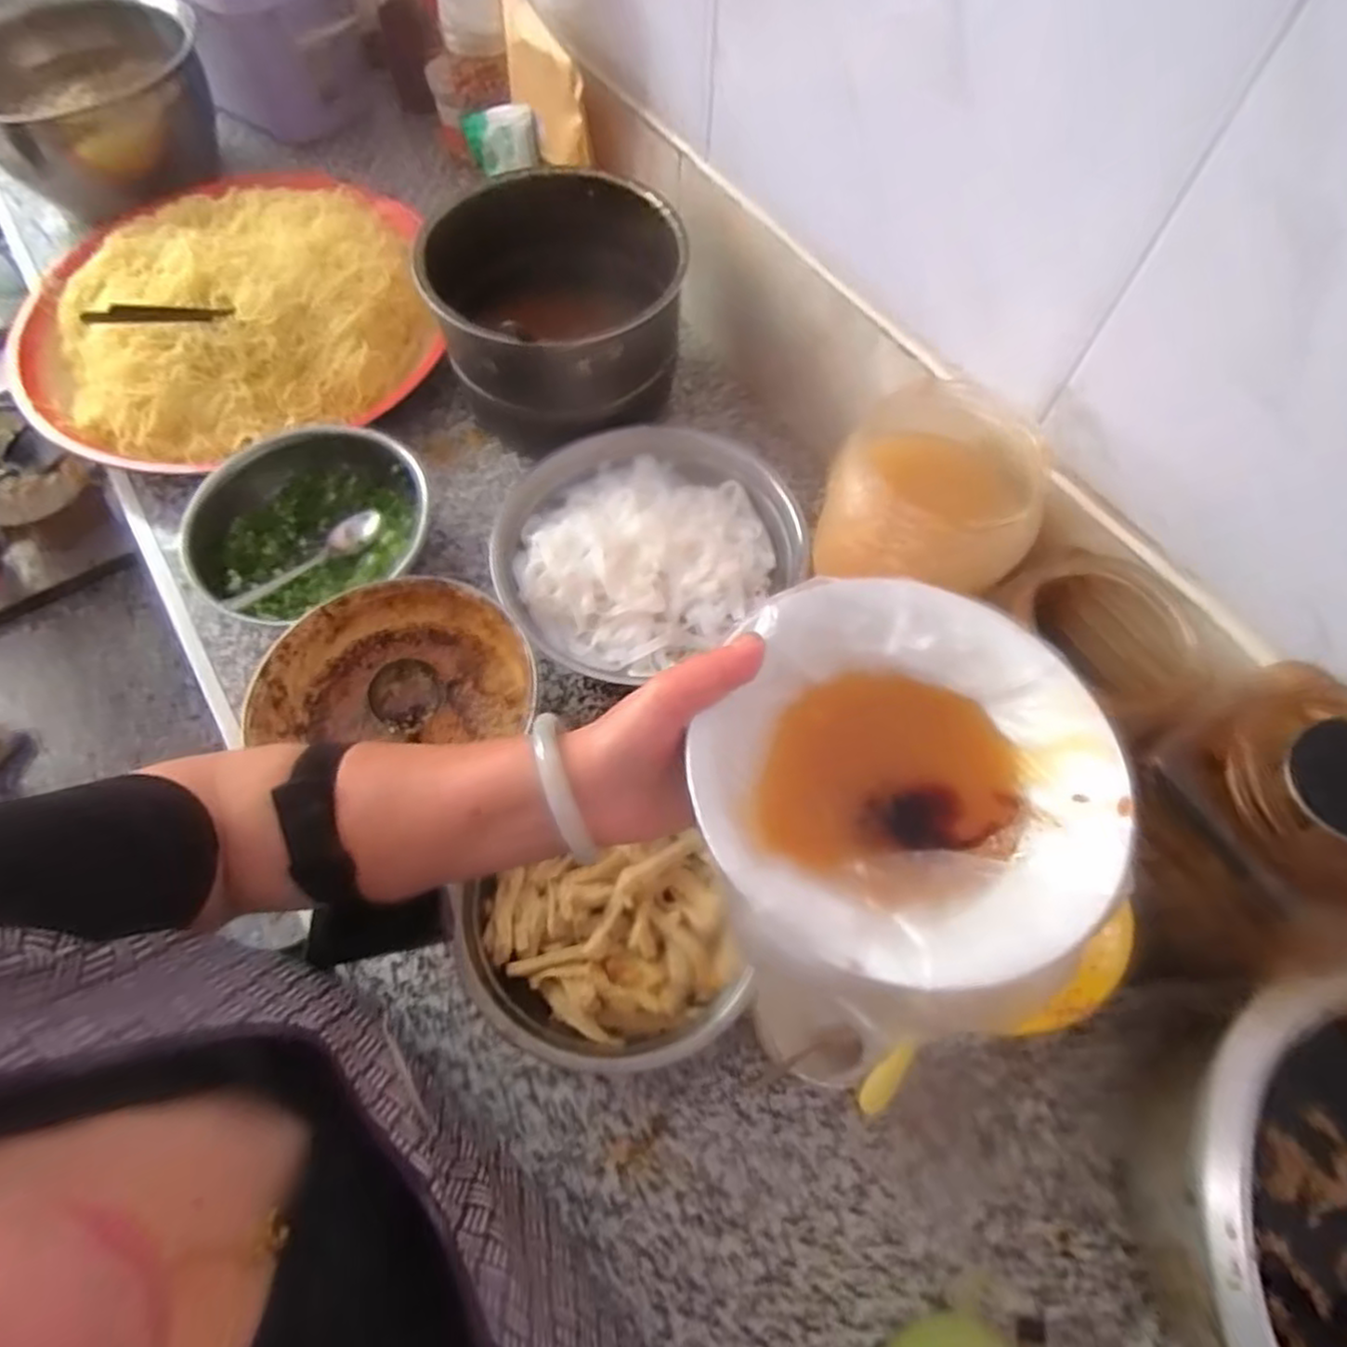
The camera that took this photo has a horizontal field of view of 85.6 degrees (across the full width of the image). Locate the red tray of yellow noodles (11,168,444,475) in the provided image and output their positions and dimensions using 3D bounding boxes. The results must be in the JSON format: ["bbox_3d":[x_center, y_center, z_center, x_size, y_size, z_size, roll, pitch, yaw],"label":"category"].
[{"bbox_3d":[-0.460,-0.374,0.746,0.394,0.093,0.347,-23,67,-12],"label":"red tray of yellow noodles"}]

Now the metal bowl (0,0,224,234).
[{"bbox_3d":[-0.697,-0.679,0.873,0.277,0.139,0.272,-28,68,-14],"label":"metal bowl"}]

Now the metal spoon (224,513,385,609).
[{"bbox_3d":[-0.320,-0.098,0.637,0.035,0.020,0.155,31,49,13],"label":"metal spoon"}]

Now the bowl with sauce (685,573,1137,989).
[{"bbox_3d":[0.105,0.042,0.342,0.185,0.044,0.187,0,64,-1],"label":"bowl with sauce"}]

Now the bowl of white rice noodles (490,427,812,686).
[{"bbox_3d":[-0.033,-0.112,0.641,0.235,0.071,0.235,0,64,-1],"label":"bowl of white rice noodles"}]

